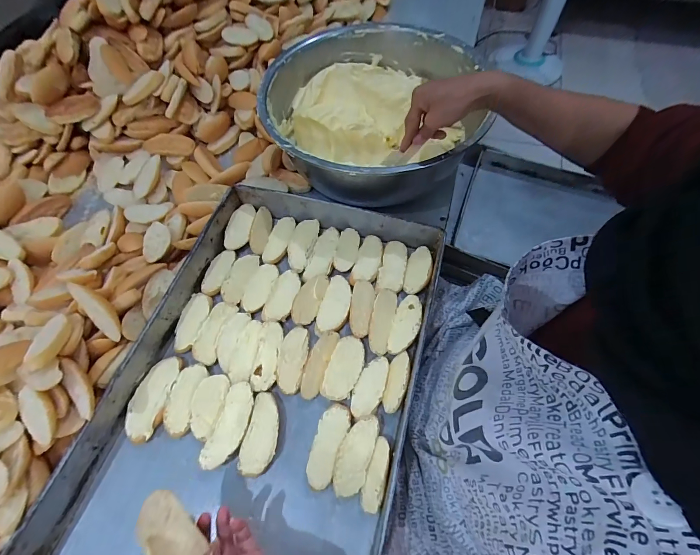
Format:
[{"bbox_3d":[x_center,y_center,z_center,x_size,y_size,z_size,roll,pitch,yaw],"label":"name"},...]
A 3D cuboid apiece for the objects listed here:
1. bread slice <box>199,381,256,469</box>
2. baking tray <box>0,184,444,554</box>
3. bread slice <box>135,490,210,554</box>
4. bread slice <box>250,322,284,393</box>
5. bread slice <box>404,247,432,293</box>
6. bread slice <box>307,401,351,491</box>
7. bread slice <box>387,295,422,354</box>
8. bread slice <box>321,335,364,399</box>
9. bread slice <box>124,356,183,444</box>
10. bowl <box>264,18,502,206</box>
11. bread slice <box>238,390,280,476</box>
[{"bbox_3d":[-0.152,0.188,0.421,0.038,0.013,0.101,14,65,9],"label":"bread slice"},{"bbox_3d":[-0.114,0.156,0.419,0.371,0.055,0.611,14,65,9],"label":"baking tray"},{"bbox_3d":[-0.169,0.241,0.308,0.074,0.006,0.040,49,39,-1],"label":"bread slice"},{"bbox_3d":[-0.114,0.108,0.460,0.033,0.007,0.094,4,64,4],"label":"bread slice"},{"bbox_3d":[0.108,-0.013,0.510,0.042,0.011,0.081,-4,58,33],"label":"bread slice"},{"bbox_3d":[-0.027,0.210,0.417,0.035,0.018,0.095,18,65,11],"label":"bread slice"},{"bbox_3d":[0.081,0.066,0.472,0.036,0.013,0.090,17,65,10],"label":"bread slice"},{"bbox_3d":[-0.007,0.125,0.454,0.043,0.011,0.088,19,66,11],"label":"bread slice"},{"bbox_3d":[-0.266,0.162,0.445,0.052,0.015,0.106,4,64,4],"label":"bread slice"},{"bbox_3d":[0.041,-0.285,0.604,0.358,0.144,0.379,-1,63,2],"label":"bowl"},{"bbox_3d":[-0.111,0.200,0.423,0.041,0.017,0.094,7,64,6],"label":"bread slice"}]

